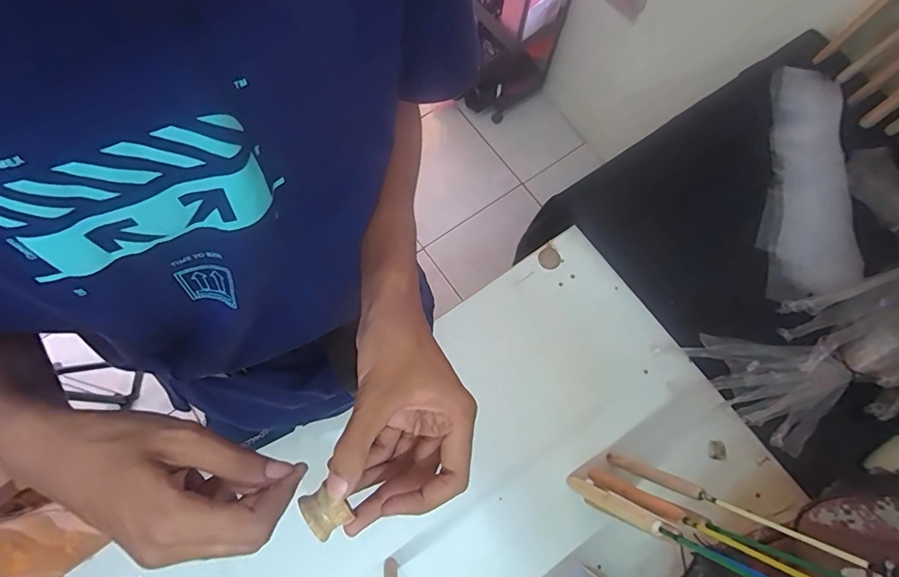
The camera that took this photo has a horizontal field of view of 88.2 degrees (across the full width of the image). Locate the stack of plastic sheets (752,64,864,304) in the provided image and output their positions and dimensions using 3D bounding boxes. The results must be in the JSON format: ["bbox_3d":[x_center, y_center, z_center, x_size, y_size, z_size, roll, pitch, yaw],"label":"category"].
[{"bbox_3d":[0.574,-0.170,0.735,0.130,0.042,0.395,12,73,2],"label":"stack of plastic sheets"}]

